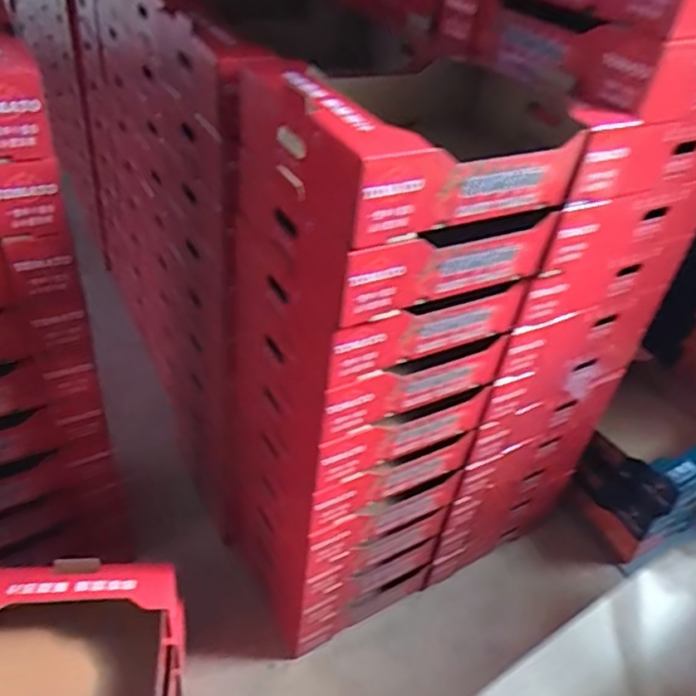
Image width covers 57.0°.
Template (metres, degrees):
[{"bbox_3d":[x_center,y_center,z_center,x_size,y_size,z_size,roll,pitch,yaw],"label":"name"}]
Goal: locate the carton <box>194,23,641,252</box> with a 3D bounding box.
[{"bbox_3d":[0.104,-0.286,0.833,0.432,0.114,0.340,-16,44,-27],"label":"carton"}]

